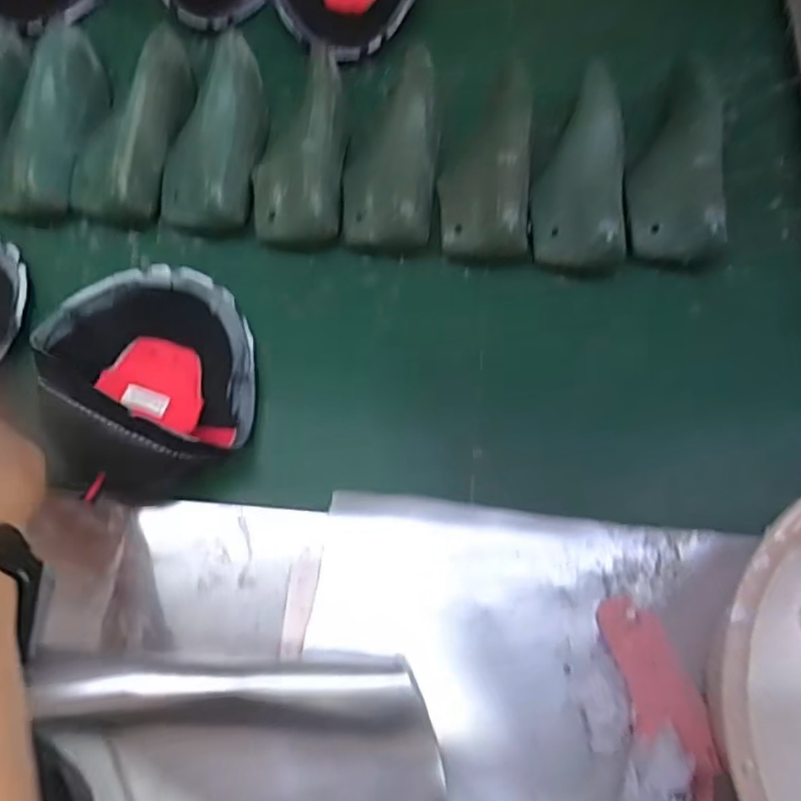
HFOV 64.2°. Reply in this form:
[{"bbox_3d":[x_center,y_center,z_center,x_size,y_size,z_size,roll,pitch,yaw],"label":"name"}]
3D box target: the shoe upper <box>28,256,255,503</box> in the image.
[{"bbox_3d":[-0.221,-0.021,0.546,0.156,0.095,0.206,-23,69,-7],"label":"shoe upper"}]

